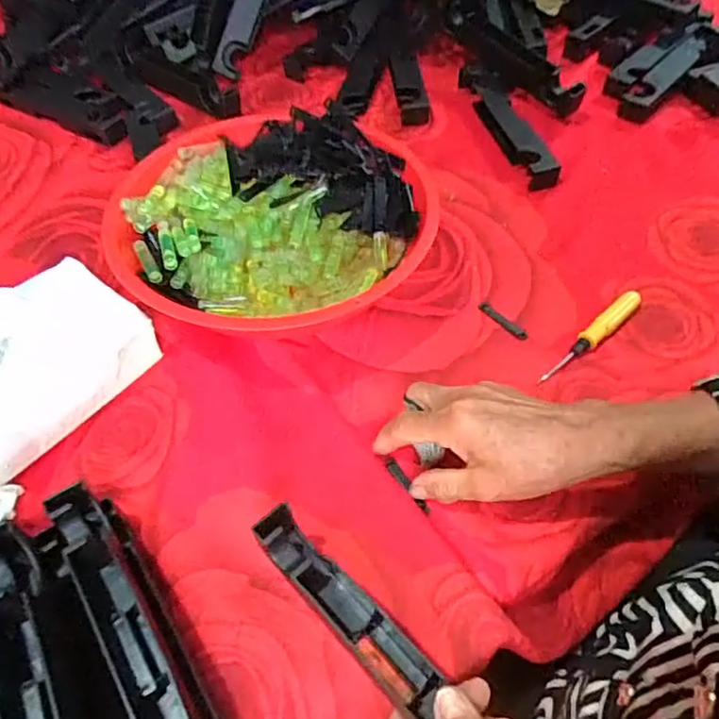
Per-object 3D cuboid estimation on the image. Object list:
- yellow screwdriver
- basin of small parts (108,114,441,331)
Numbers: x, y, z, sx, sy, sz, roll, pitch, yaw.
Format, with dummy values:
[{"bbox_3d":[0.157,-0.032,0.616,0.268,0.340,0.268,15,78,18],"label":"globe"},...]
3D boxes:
[{"bbox_3d":[0.182,-0.019,0.469,0.113,0.014,0.017,-37,60,-23],"label":"yellow screwdriver"},{"bbox_3d":[-0.075,-0.106,0.495,0.240,0.080,0.247,-2,54,3],"label":"basin of small parts"}]

